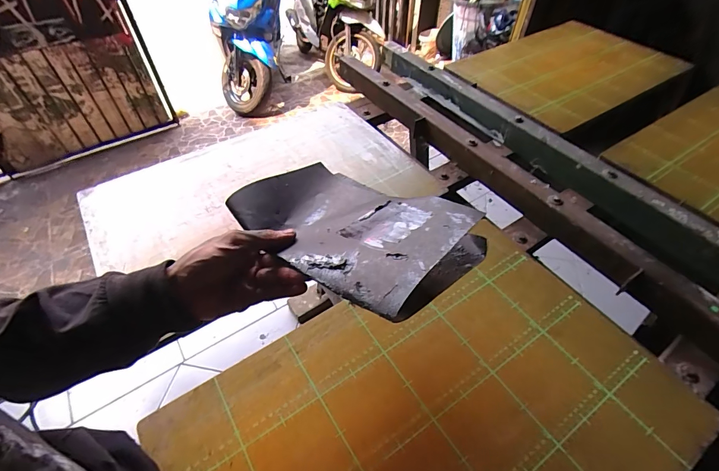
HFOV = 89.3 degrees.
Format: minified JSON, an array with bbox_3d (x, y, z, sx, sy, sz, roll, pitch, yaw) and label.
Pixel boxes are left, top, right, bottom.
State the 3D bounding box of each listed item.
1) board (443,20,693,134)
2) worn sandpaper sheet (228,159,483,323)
[{"bbox_3d":[0.571,-0.474,1.020,0.592,0.028,0.411,-25,54,-19],"label":"board"},{"bbox_3d":[-0.009,-0.017,0.386,0.245,0.077,0.162,31,58,23],"label":"worn sandpaper sheet"}]

